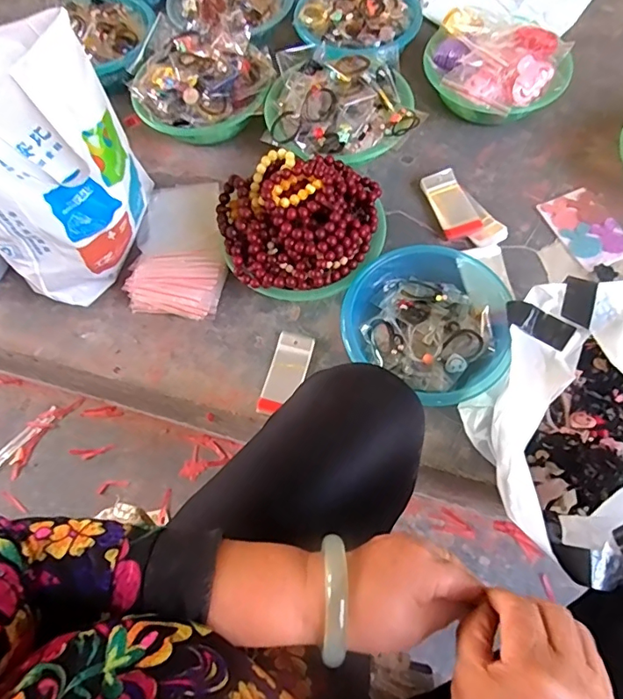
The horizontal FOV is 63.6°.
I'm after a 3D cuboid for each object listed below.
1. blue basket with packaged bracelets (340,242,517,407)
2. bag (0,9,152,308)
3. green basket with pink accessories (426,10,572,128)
[{"bbox_3d":[0.173,-0.048,0.691,0.215,0.065,0.224,-1,66,3],"label":"blue basket with packaged bracelets"},{"bbox_3d":[-0.364,-0.226,0.670,0.242,0.294,0.174,-16,66,-4],"label":"bag"},{"bbox_3d":[0.311,-0.469,0.854,0.229,0.107,0.190,18,68,11],"label":"green basket with pink accessories"}]

